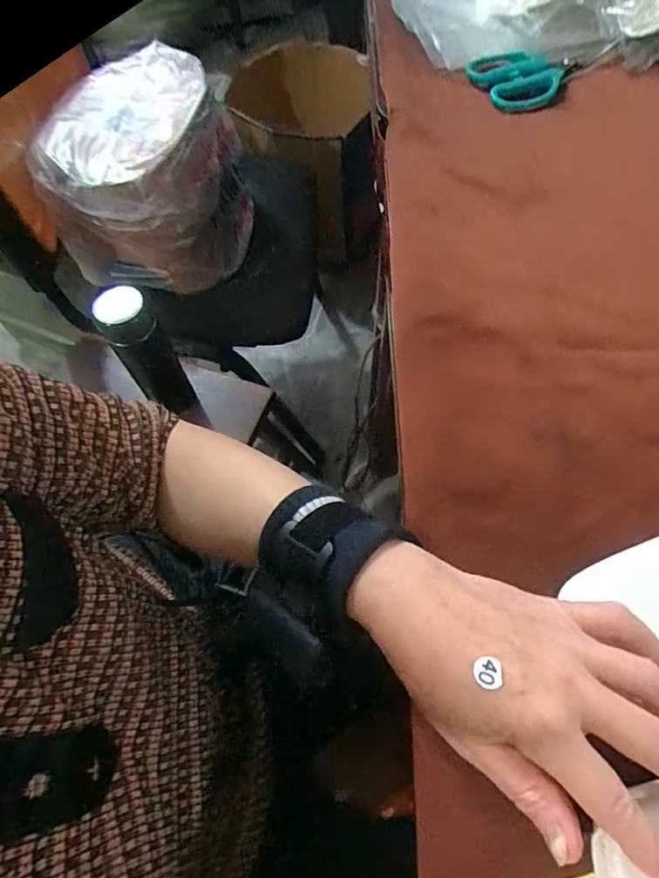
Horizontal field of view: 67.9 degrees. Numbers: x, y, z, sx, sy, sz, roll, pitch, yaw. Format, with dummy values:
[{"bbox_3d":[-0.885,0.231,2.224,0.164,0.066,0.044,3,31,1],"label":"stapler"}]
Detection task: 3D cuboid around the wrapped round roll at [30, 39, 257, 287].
[{"bbox_3d":[-0.294,-0.449,0.818,0.284,0.212,0.330,-2,62,2],"label":"wrapped round roll"}]

